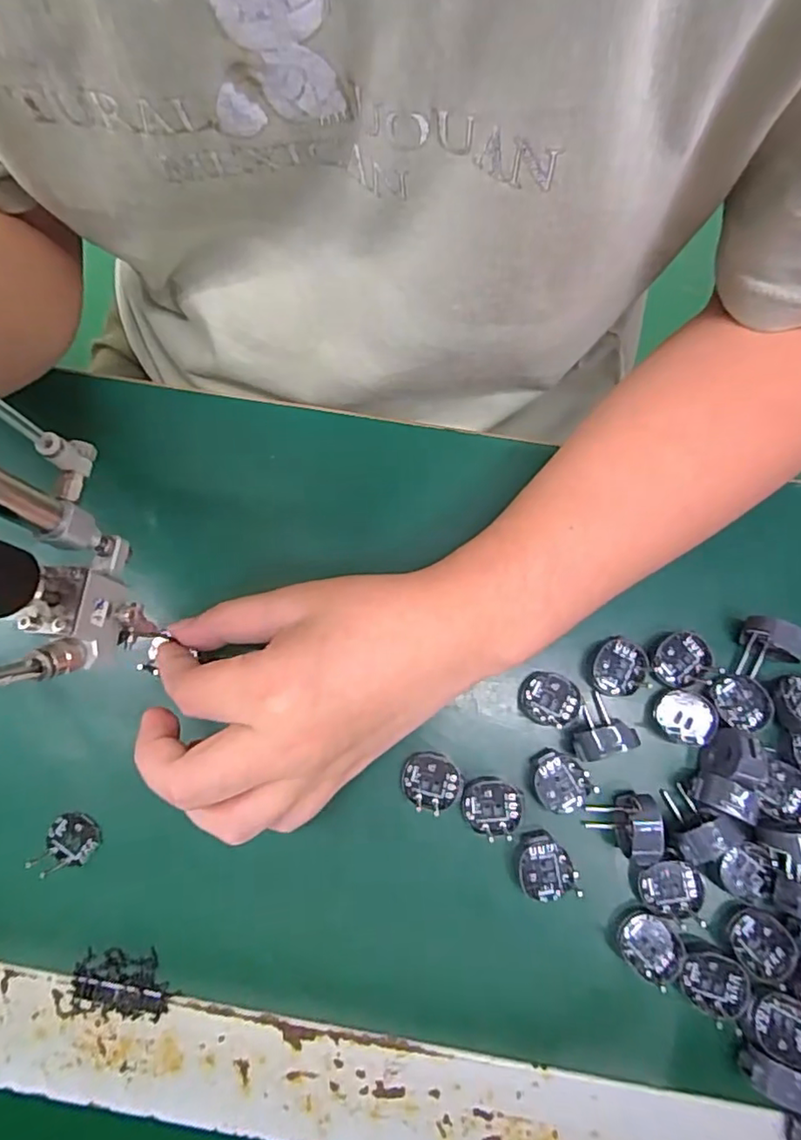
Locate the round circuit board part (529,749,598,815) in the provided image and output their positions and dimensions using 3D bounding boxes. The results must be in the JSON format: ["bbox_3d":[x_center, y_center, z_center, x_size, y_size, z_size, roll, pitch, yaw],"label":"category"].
[{"bbox_3d":[0.076,0.103,0.285,0.030,0.010,0.025,27,80,5],"label":"round circuit board part"}]

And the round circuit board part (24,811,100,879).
[{"bbox_3d":[-0.161,0.130,0.285,0.030,0.008,0.024,-14,79,-3],"label":"round circuit board part"}]

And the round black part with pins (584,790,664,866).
[{"bbox_3d":[0.103,0.120,0.274,0.027,0.020,0.030,-2,78,1],"label":"round black part with pins"}]

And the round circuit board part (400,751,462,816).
[{"bbox_3d":[0.015,0.102,0.287,0.026,0.012,0.028,0,79,0],"label":"round circuit board part"}]

